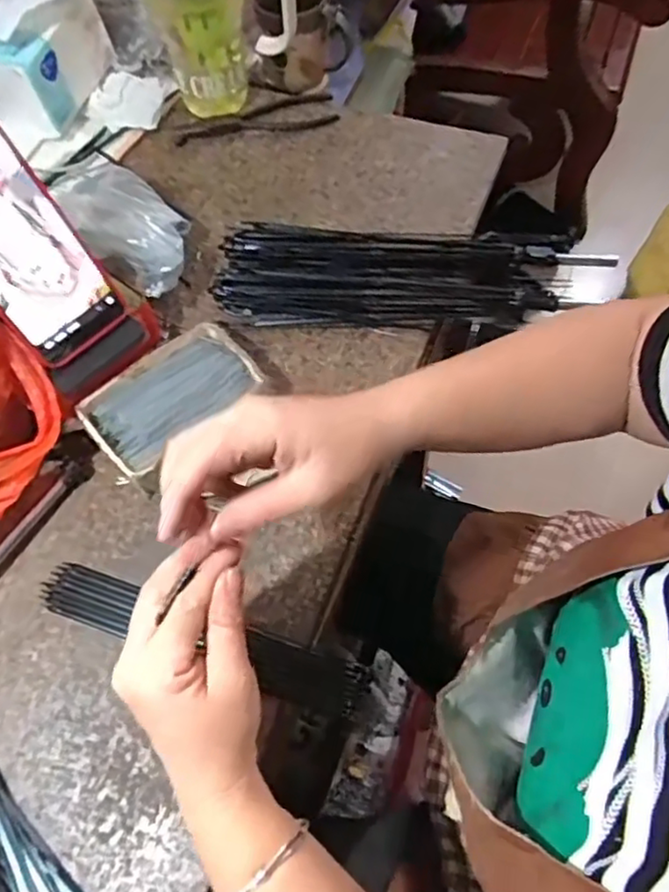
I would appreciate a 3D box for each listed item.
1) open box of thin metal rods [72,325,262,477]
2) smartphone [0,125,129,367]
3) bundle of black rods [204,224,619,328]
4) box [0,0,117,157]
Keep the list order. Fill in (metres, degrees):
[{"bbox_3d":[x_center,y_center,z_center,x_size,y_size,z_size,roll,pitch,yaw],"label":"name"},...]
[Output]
[{"bbox_3d":[-0.123,-0.033,0.517,0.131,0.037,0.090,-40,68,-17],"label":"open box of thin metal rods"},{"bbox_3d":[-0.218,-0.138,0.450,0.078,0.163,0.013,-46,38,-19],"label":"smartphone"},{"bbox_3d":[0.063,-0.155,0.578,0.327,0.028,0.103,3,63,4],"label":"bundle of black rods"},{"bbox_3d":[-0.303,-0.399,0.664,0.090,0.102,0.140,15,65,10],"label":"box"}]

